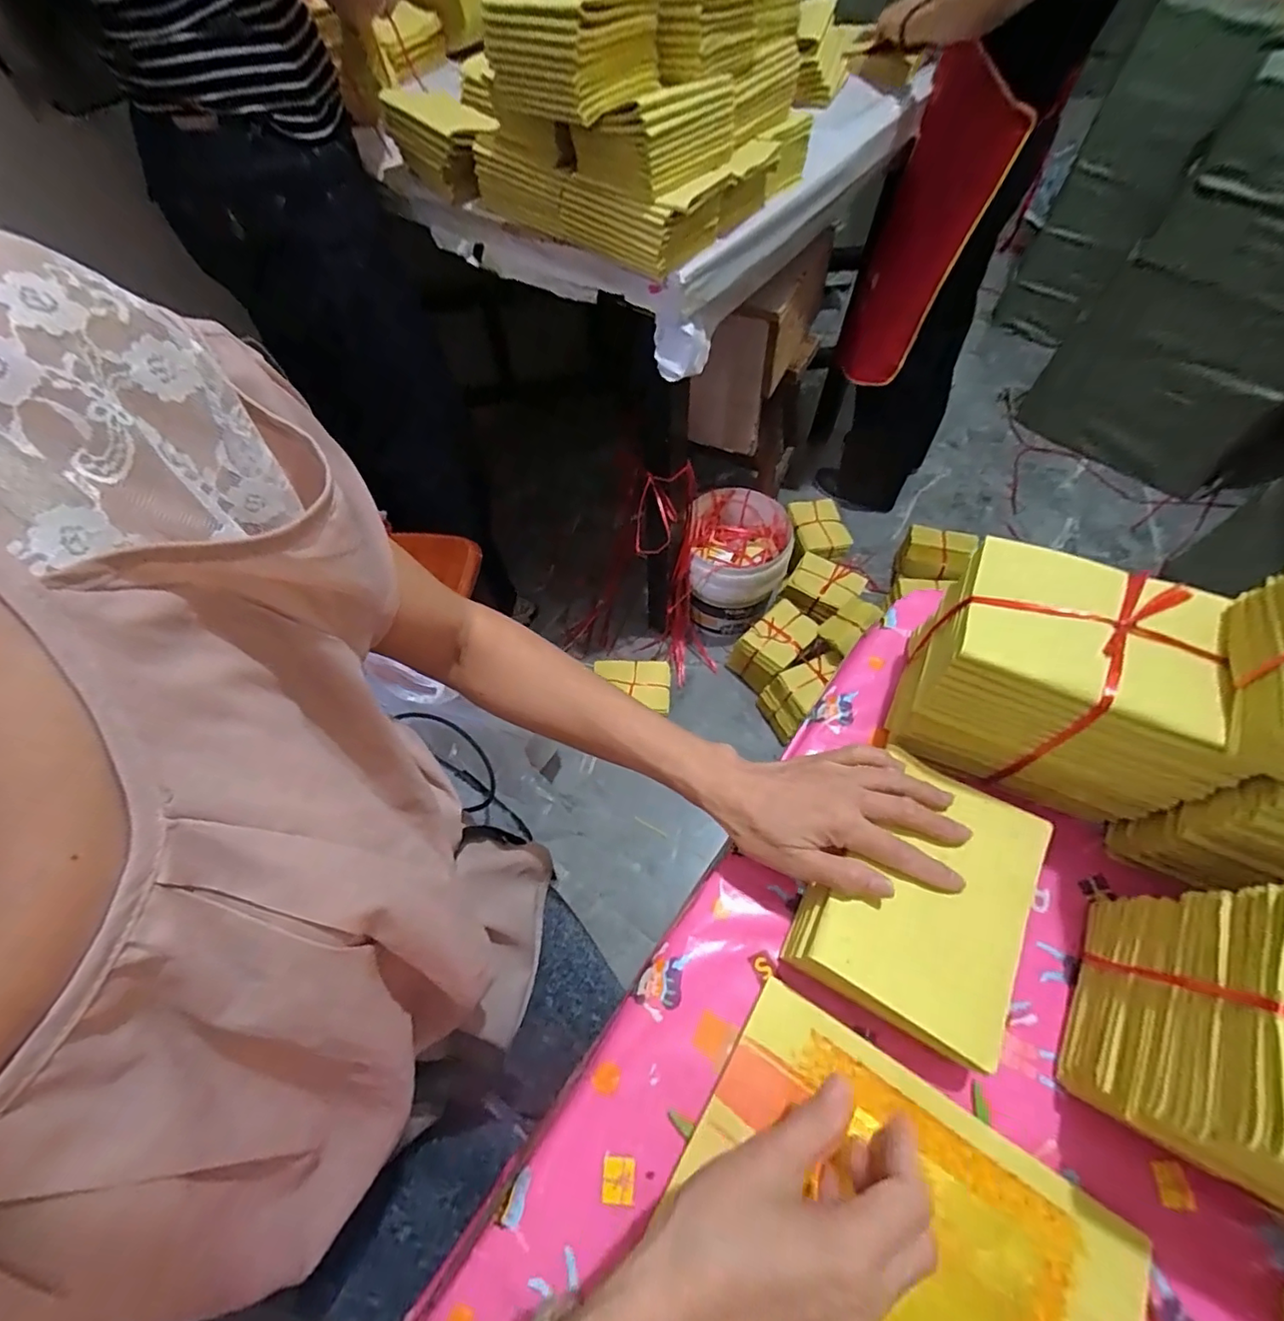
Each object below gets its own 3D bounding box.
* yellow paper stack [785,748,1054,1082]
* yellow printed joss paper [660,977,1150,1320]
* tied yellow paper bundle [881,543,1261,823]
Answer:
[{"bbox_3d":[0.185,0.153,0.375,0.122,0.036,0.161,28,61,15],"label":"yellow paper stack"},{"bbox_3d":[0.135,0.318,0.303,0.227,0.010,0.158,29,62,16],"label":"yellow printed joss paper"},{"bbox_3d":[0.285,0.016,0.397,0.157,0.132,0.112,24,60,13],"label":"tied yellow paper bundle"}]

